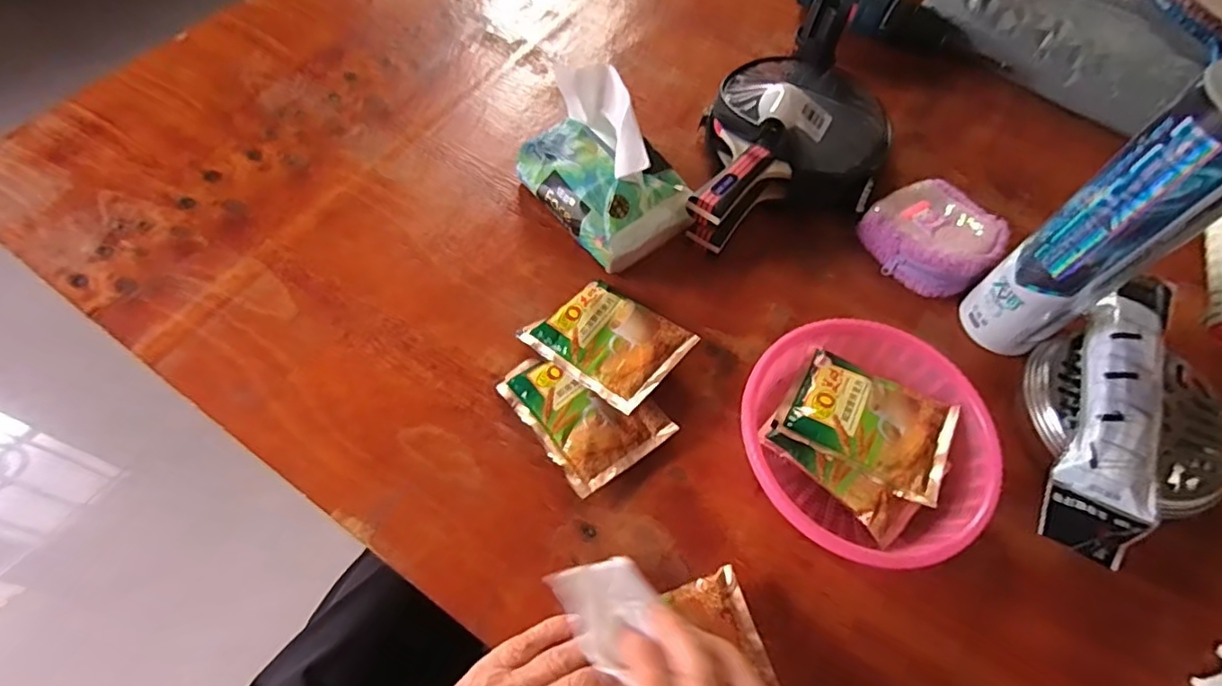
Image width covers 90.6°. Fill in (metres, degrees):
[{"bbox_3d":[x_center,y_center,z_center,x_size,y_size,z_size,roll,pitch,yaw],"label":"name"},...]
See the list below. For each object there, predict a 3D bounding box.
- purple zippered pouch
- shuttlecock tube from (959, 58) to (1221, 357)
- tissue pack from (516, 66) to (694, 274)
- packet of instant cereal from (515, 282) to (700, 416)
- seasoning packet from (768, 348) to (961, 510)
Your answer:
[{"bbox_3d":[0.284,-0.095,0.534,0.101,0.044,0.103,-34,68,-19],"label":"purple zippered pouch"},{"bbox_3d":[0.336,-0.073,0.410,0.066,0.221,0.065,-20,64,-13],"label":"shuttlecock tube"},{"bbox_3d":[-0.001,-0.151,0.507,0.112,0.116,0.133,-29,67,-17],"label":"tissue pack"},{"bbox_3d":[-0.003,-0.004,0.466,0.109,0.009,0.081,34,71,21],"label":"packet of instant cereal"},{"bbox_3d":[0.183,0.055,0.426,0.109,0.011,0.081,29,64,13],"label":"seasoning packet"}]

